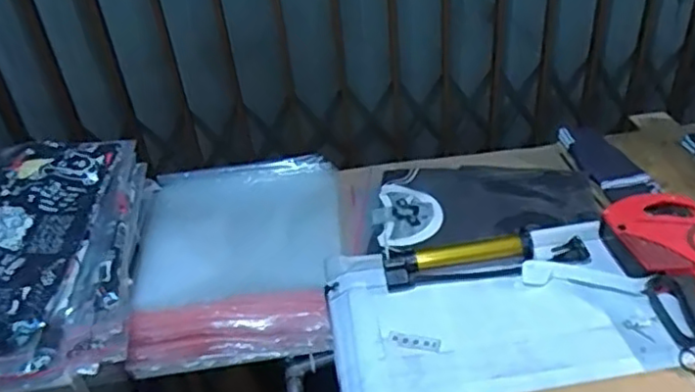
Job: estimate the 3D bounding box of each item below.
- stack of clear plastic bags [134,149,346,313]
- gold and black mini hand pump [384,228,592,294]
[{"bbox_3d":[-0.164,0.028,1.071,0.296,0.073,0.393,-6,37,0],"label":"stack of clear plastic bags"},{"bbox_3d":[0.173,0.076,0.819,0.250,0.035,0.045,-8,37,-3],"label":"gold and black mini hand pump"}]

